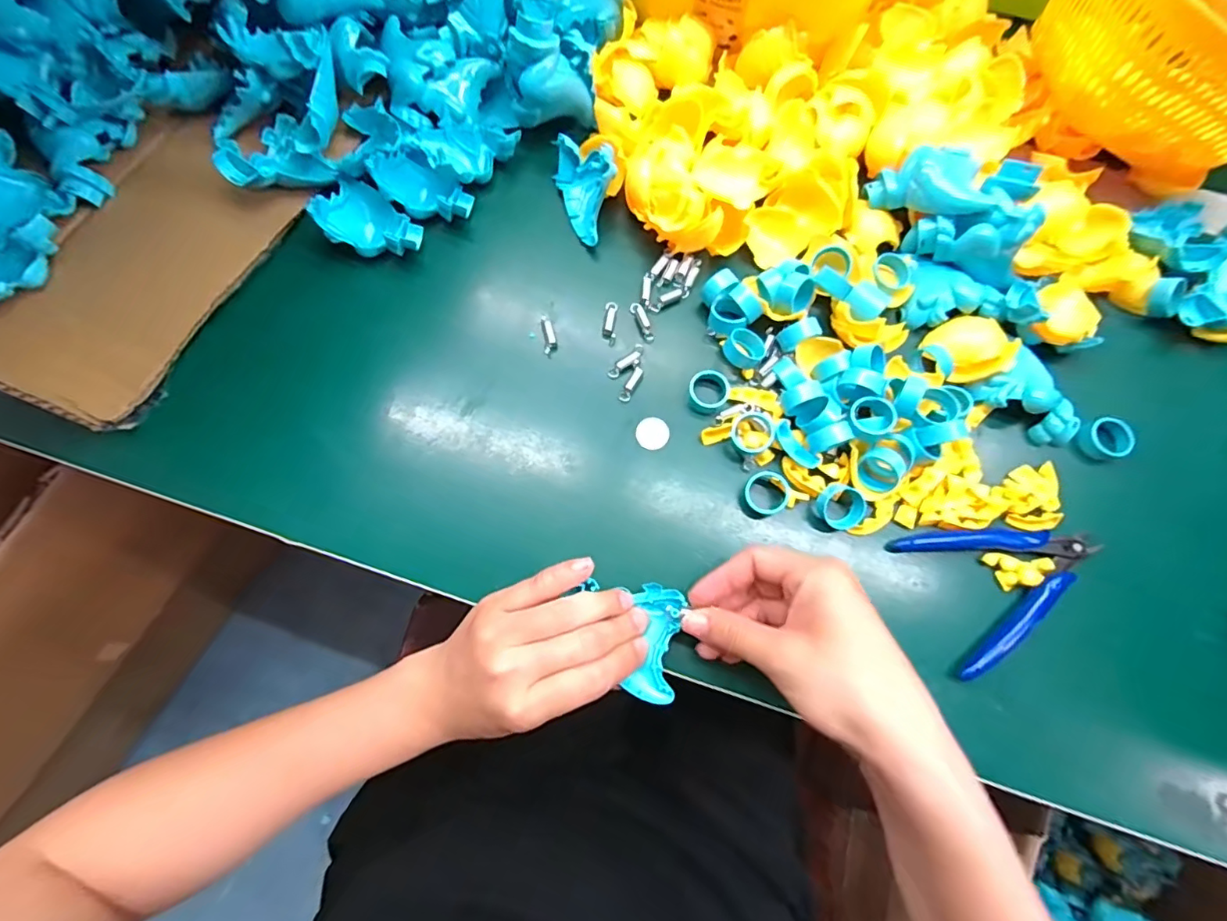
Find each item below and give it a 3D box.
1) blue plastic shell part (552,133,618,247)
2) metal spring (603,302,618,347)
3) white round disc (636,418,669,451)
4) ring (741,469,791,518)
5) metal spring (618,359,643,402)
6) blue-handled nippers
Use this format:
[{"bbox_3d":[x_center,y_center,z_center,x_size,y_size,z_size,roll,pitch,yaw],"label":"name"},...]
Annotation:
[{"bbox_3d":[-0.017,-0.188,0.356,0.033,0.043,0.071,-20,75,-7],"label":"blue plastic shell part"},{"bbox_3d":[-0.002,-0.091,0.352,0.009,0.007,0.029,4,86,0],"label":"metal spring"},{"bbox_3d":[0.025,-0.017,0.333,0.020,0.004,0.020,0,73,-1],"label":"white round disc"},{"bbox_3d":[0.092,0.020,0.320,0.029,0.012,0.026,-41,78,-12],"label":"ring"},{"bbox_3d":[0.012,-0.051,0.340,0.008,0.005,0.029,24,74,6],"label":"metal spring"},{"bbox_3d":[0.228,0.066,0.307,0.102,0.015,0.078,-21,75,-7],"label":"blue-handled nippers"}]

